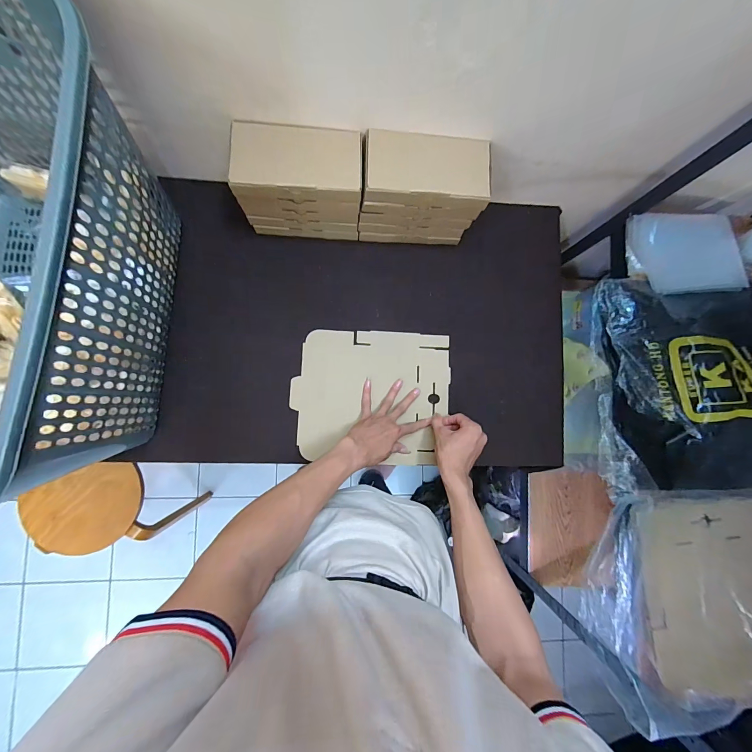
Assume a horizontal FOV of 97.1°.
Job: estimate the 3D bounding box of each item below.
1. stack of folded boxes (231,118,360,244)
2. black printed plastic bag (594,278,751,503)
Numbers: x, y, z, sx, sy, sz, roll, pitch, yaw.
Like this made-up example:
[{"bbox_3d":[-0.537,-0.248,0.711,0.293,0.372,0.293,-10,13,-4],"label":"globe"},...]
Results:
[{"bbox_3d":[-0.129,-0.334,0.578,0.202,0.150,0.113,1,86,-5],"label":"stack of folded boxes"},{"bbox_3d":[0.583,0.018,0.606,0.339,0.089,0.385,1,86,-5],"label":"black printed plastic bag"}]

